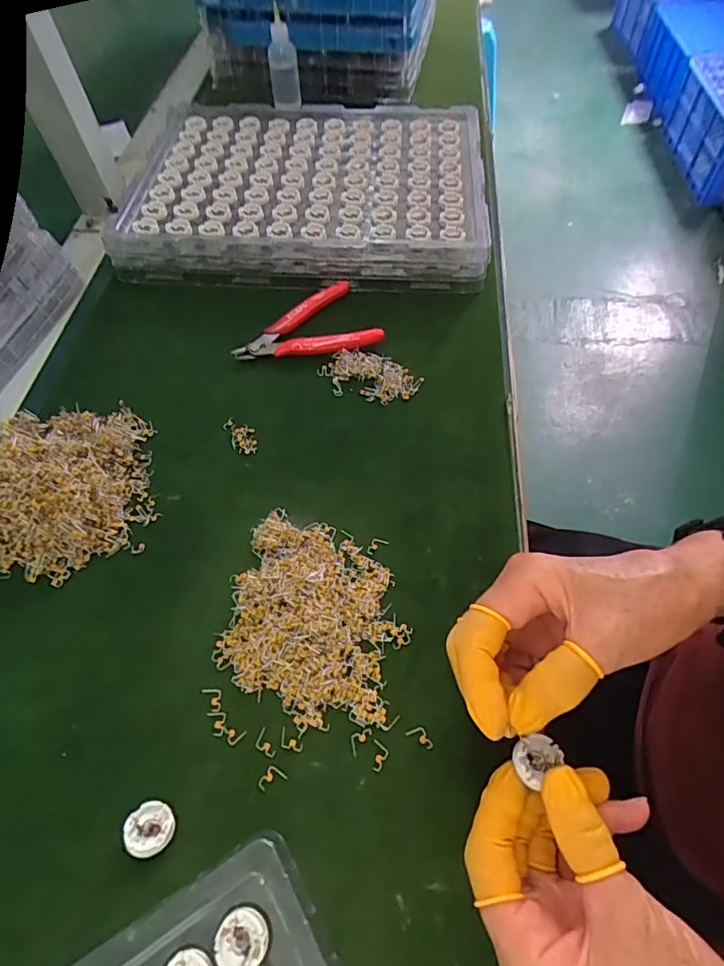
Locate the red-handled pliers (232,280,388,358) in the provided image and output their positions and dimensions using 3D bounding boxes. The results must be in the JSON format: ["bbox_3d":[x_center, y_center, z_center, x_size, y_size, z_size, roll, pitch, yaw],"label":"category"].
[{"bbox_3d":[-0.050,-0.128,0.436,0.117,0.015,0.077,-25,60,-13],"label":"red-handled pliers"}]

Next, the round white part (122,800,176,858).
[{"bbox_3d":[-0.107,0.173,0.254,0.023,0.008,0.022,-1,58,2],"label":"round white part"}]

